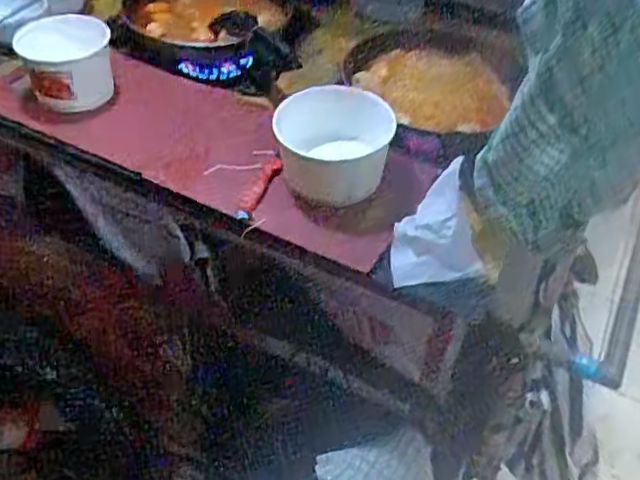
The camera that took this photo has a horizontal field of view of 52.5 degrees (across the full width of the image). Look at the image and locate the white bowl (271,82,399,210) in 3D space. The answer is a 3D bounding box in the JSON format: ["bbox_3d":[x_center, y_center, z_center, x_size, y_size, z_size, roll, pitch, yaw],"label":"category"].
[{"bbox_3d":[0.014,-0.105,0.721,0.121,0.091,0.121,1,45,-1],"label":"white bowl"}]

